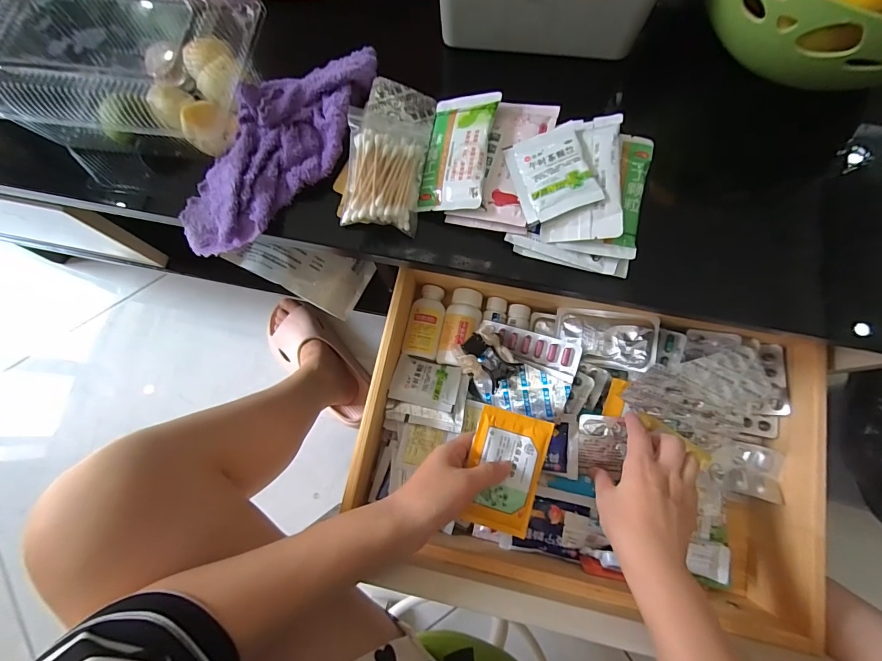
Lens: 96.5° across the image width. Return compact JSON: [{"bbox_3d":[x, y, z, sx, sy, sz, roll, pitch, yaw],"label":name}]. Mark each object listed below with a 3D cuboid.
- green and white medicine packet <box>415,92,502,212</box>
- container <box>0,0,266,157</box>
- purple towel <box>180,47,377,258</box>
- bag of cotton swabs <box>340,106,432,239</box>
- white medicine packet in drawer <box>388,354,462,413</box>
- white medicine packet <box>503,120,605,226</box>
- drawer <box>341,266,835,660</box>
[{"bbox_3d":[0.013,-0.152,0.333,0.057,0.009,0.107,5,80,28],"label":"green and white medicine packet"},{"bbox_3d":[-0.260,-0.224,0.328,0.198,0.057,0.122,6,77,3],"label":"container"},{"bbox_3d":[-0.132,-0.160,0.342,0.085,0.049,0.235,38,80,9],"label":"purple towel"},{"bbox_3d":[-0.045,-0.133,0.326,0.063,0.018,0.101,8,77,-22],"label":"bag of cotton swabs"},{"bbox_3d":[-0.017,0.061,0.460,0.076,0.007,0.056,14,58,5],"label":"white medicine packet in drawer"},{"bbox_3d":[0.087,-0.127,0.314,0.058,0.007,0.078,-18,70,16],"label":"white medicine packet"},{"bbox_3d":[0.146,0.112,0.420,0.444,0.084,0.297,13,77,4],"label":"drawer"}]

